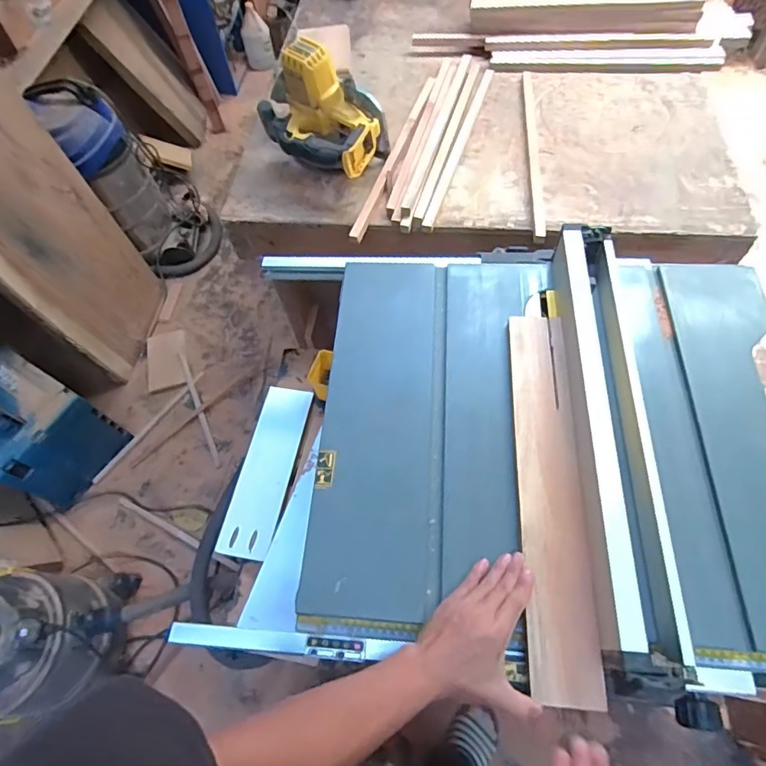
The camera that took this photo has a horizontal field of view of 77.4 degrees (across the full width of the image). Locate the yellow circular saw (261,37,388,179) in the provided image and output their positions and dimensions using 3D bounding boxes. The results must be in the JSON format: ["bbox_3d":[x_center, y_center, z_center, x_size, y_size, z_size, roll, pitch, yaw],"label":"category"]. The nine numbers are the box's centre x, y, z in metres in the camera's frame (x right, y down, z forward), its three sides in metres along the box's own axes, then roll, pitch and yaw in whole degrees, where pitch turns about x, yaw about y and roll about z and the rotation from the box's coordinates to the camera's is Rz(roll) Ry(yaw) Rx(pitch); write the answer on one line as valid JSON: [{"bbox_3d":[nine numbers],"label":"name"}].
[{"bbox_3d":[-0.105,-0.498,0.897,0.174,0.190,0.227,-41,67,-16],"label":"yellow circular saw"}]

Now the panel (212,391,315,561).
[{"bbox_3d":[-0.231,0.167,0.966,0.102,0.022,0.350,10,59,5],"label":"panel"}]

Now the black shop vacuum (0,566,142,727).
[{"bbox_3d":[-0.785,0.606,1.151,0.312,0.484,0.312,4,62,6],"label":"black shop vacuum"}]

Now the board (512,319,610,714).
[{"bbox_3d":[0.219,0.119,0.618,0.085,0.013,0.494,2,61,5],"label":"board"}]

